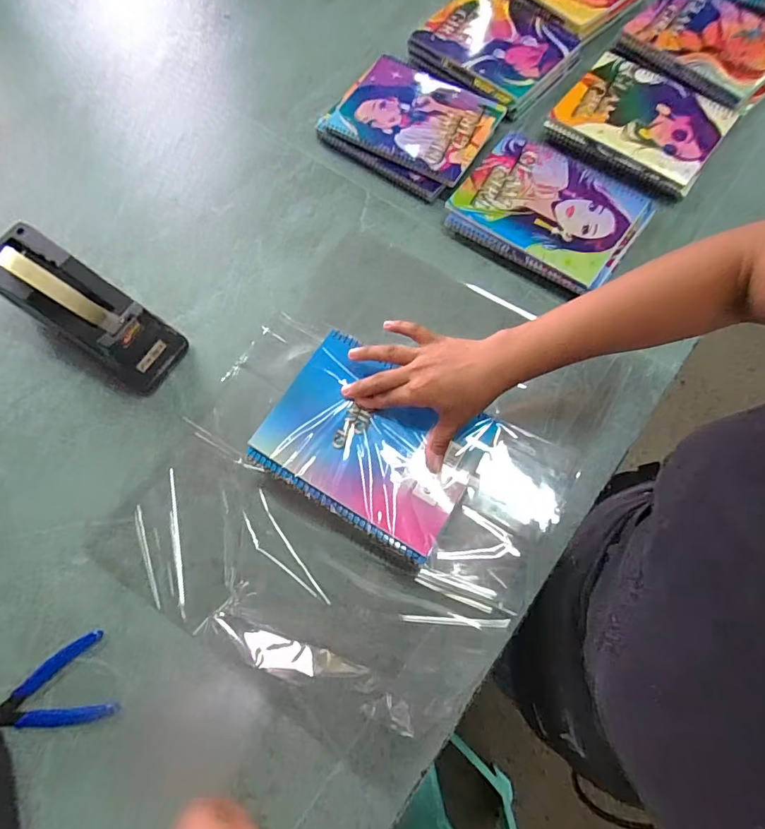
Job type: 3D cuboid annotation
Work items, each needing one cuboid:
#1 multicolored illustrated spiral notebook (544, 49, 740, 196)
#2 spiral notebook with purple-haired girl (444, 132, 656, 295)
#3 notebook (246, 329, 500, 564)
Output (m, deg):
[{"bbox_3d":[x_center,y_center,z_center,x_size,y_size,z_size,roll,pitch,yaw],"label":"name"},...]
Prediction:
[{"bbox_3d":[0.340,-0.391,0.624,0.197,0.014,0.174,35,75,12],"label":"multicolored illustrated spiral notebook"},{"bbox_3d":[0.204,-0.251,0.579,0.204,0.021,0.168,32,74,12],"label":"spiral notebook with purple-haired girl"},{"bbox_3d":[-0.011,0.024,0.464,0.197,0.019,0.155,30,74,11],"label":"notebook"}]

